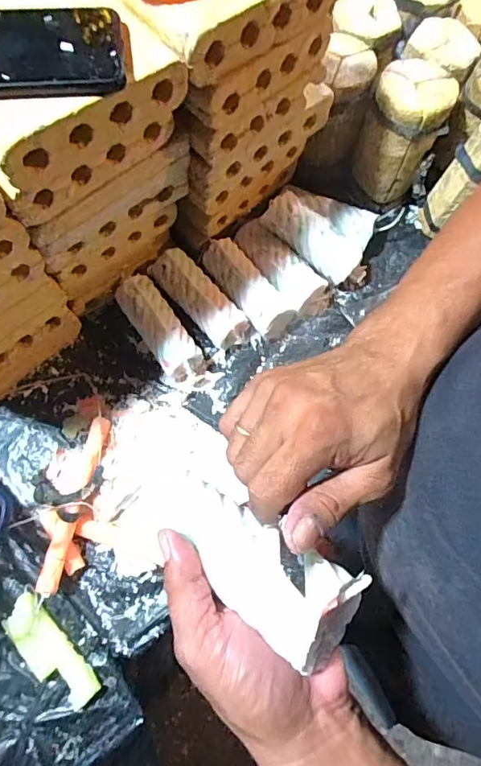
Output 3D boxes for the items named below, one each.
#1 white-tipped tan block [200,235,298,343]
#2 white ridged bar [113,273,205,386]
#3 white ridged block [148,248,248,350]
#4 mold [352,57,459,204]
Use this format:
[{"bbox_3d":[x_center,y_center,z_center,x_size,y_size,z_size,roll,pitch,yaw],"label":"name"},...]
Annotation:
[{"bbox_3d":[0.007,-0.129,0.592,0.058,0.044,0.139,-41,91,-14],"label":"white-tipped tan block"},{"bbox_3d":[-0.097,-0.064,0.577,0.054,0.048,0.154,-34,75,-12],"label":"white ridged bar"},{"bbox_3d":[-0.052,-0.109,0.592,0.059,0.041,0.145,-39,76,-13],"label":"white ridged block"},{"bbox_3d":[0.204,-0.325,0.597,0.090,0.132,0.098,21,72,6],"label":"mold"}]

